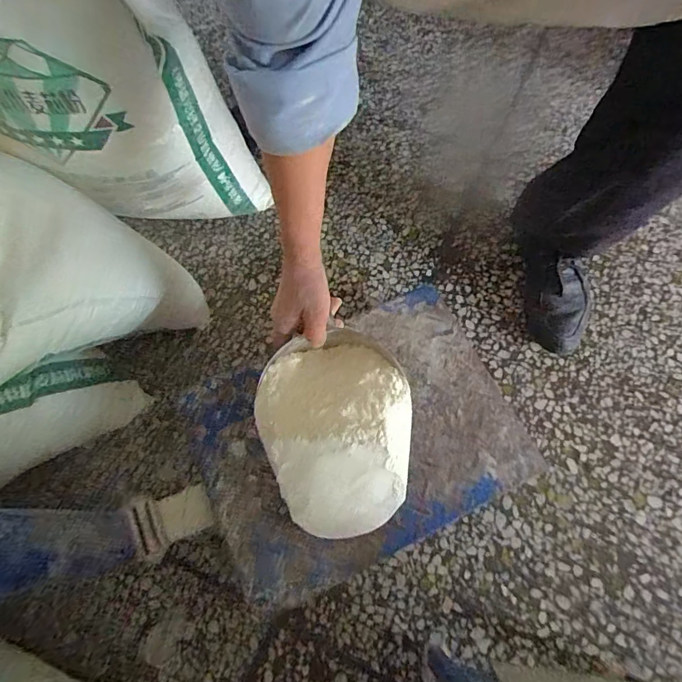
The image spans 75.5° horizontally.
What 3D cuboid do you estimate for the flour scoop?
[{"bbox_3d":[-0.007,0.092,0.505,0.168,0.081,0.238,2,69,0],"label":"flour scoop"}]

